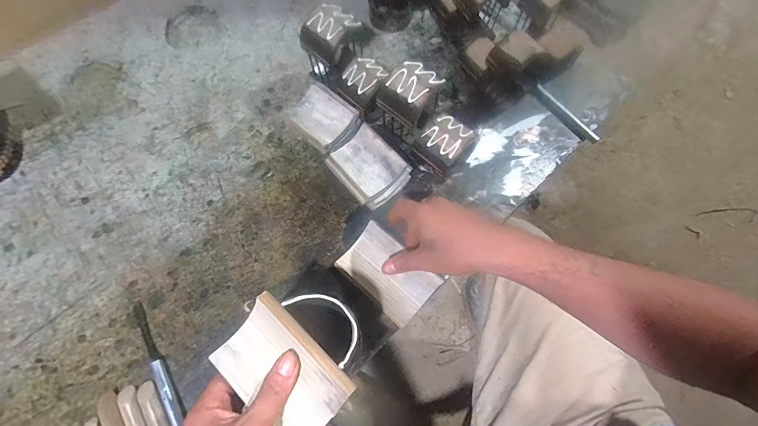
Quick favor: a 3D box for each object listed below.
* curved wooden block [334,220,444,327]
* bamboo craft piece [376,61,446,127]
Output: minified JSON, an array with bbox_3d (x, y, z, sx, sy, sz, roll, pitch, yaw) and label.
[{"bbox_3d":[0.009,0.073,0.450,0.113,0.026,0.070,40,71,16],"label":"curved wooden block"},{"bbox_3d":[0.040,-0.150,0.458,0.066,0.041,0.069,37,71,17],"label":"bamboo craft piece"}]

